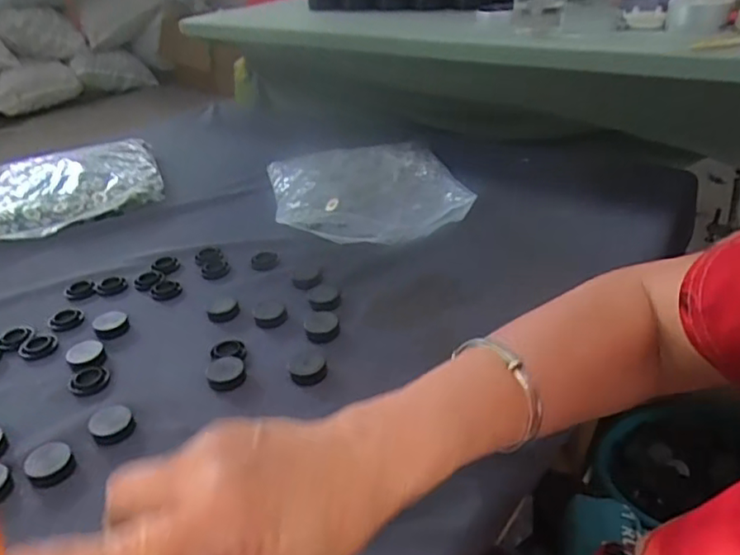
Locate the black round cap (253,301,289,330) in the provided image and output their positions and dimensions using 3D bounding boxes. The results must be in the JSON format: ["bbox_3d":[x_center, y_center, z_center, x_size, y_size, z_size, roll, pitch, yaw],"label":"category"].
[{"bbox_3d":[-0.102,0.035,0.610,0.034,0.009,0.038,-13,35,-12],"label":"black round cap"}]

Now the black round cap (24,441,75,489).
[{"bbox_3d":[-0.245,0.143,0.458,0.036,0.011,0.033,-3,34,2],"label":"black round cap"}]

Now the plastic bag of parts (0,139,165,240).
[{"bbox_3d":[-0.445,-0.142,0.895,0.249,0.038,0.252,-17,36,-17],"label":"plastic bag of parts"}]

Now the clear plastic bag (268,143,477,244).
[{"bbox_3d":[-0.011,-0.130,0.822,0.242,0.038,0.270,-10,34,-8],"label":"clear plastic bag"}]

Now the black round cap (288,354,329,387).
[{"bbox_3d":[-0.056,0.082,0.535,0.033,0.009,0.036,-3,34,2],"label":"black round cap"}]

